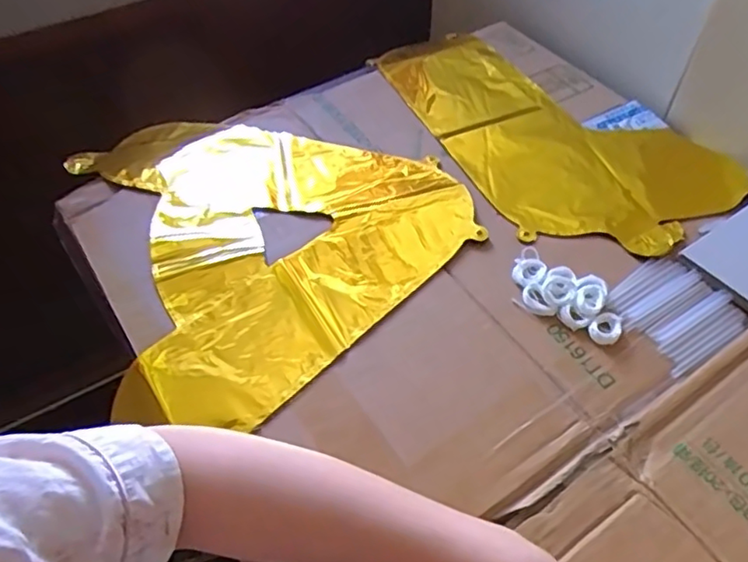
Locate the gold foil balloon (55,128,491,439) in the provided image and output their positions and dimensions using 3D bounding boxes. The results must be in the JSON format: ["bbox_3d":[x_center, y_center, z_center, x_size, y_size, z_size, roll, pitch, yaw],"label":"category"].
[{"bbox_3d":[-0.089,-0.058,0.560,0.315,0.023,0.346,-20,54,-12],"label":"gold foil balloon"}]

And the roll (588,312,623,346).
[{"bbox_3d":[0.181,0.037,0.475,0.022,0.008,0.030,37,60,25],"label":"roll"}]

